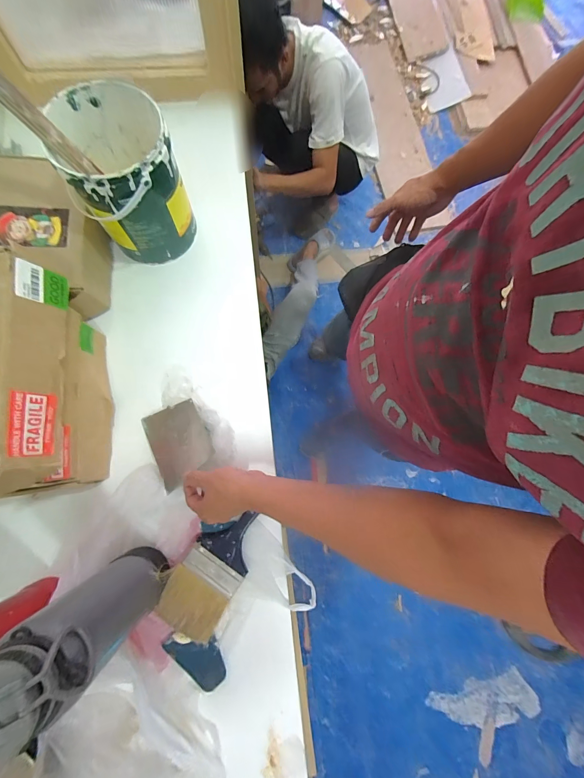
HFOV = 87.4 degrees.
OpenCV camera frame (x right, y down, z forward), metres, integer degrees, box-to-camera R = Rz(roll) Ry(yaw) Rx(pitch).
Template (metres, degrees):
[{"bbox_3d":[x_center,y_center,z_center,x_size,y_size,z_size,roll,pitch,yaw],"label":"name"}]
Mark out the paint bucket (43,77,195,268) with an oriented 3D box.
[{"bbox_3d":[-0.279,-0.356,0.536,0.157,0.191,0.180,-25,81,-8],"label":"paint bucket"}]

